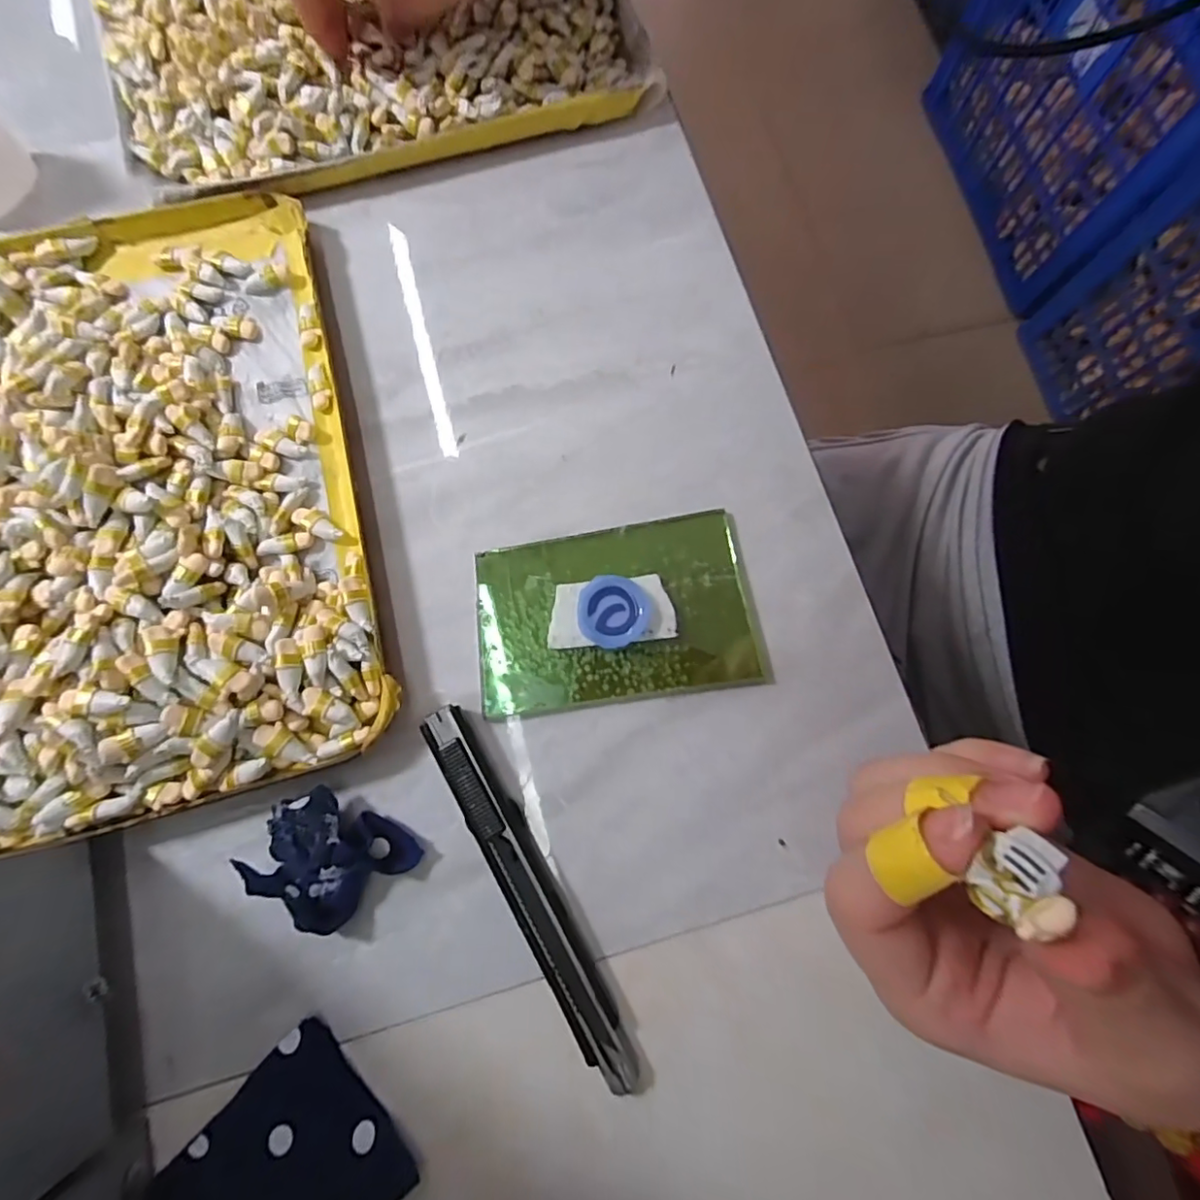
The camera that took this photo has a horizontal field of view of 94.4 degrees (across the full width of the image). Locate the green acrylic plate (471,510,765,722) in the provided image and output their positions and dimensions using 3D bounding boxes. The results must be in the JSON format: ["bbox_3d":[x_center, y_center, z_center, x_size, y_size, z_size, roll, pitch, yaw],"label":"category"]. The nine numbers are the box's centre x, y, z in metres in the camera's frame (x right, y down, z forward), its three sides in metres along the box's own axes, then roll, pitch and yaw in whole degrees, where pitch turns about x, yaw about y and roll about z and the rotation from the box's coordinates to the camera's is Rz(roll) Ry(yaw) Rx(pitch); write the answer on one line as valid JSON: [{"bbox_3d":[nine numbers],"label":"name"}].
[{"bbox_3d":[0.005,0.004,0.212,0.102,0.006,0.066,-7,77,-3],"label":"green acrylic plate"}]

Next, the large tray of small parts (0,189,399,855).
[{"bbox_3d":[-0.195,-0.041,0.208,0.190,0.028,0.242,-15,78,-5],"label":"large tray of small parts"}]

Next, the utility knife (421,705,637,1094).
[{"bbox_3d":[-0.025,0.098,0.191,0.017,0.008,0.133,-28,79,-8],"label":"utility knife"}]

